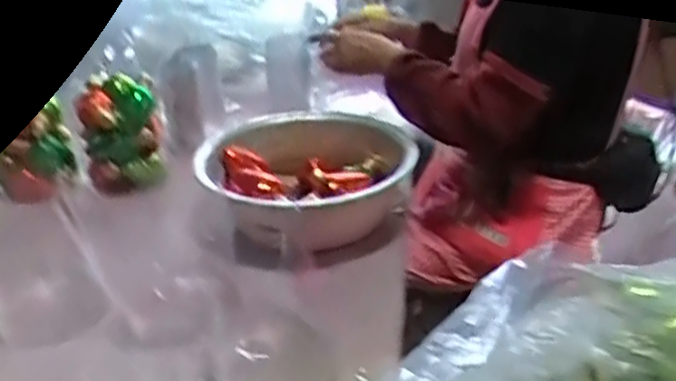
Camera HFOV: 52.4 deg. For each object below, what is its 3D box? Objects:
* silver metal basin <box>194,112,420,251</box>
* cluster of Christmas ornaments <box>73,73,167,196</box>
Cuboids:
[{"bbox_3d":[-0.036,-0.018,0.920,0.271,0.101,0.288,-3,28,2],"label":"silver metal basin"},{"bbox_3d":[-0.323,-0.085,1.018,0.117,0.142,0.100,-13,29,-16],"label":"cluster of Christmas ornaments"}]

